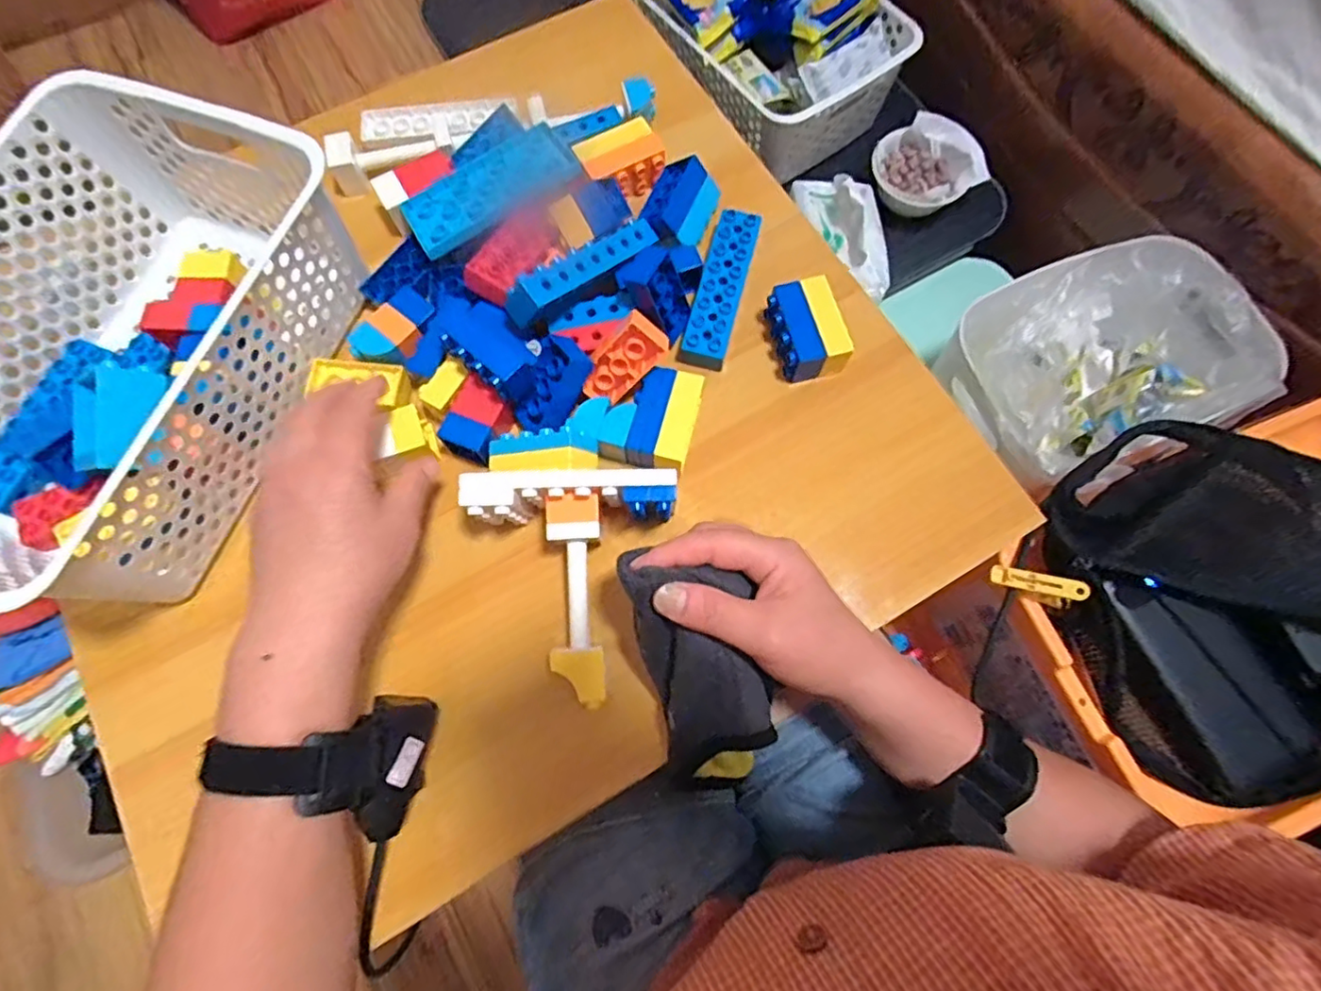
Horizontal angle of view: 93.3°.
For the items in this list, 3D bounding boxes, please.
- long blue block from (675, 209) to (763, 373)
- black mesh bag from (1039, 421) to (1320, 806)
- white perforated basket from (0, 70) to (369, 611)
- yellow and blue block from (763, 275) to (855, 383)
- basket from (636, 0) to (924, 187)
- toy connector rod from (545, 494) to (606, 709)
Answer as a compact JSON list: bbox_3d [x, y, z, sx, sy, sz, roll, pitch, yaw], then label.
[{"bbox_3d":[0.046,-0.156,0.466,0.033,0.021,0.125,16,74,5],"label":"long blue block"},{"bbox_3d":[0.407,0.072,0.439,0.246,0.079,0.270,-28,75,-8],"label":"black mesh bag"},{"bbox_3d":[-0.346,-0.092,0.398,0.199,0.111,0.299,20,74,6],"label":"white perforated basket"},{"bbox_3d":[0.103,-0.118,0.446,0.046,0.032,0.067,-14,73,-4],"label":"yellow and blue block"},{"bbox_3d":[0.105,-0.535,0.705,0.227,0.099,0.325,-32,75,-9],"label":"basket"},{"bbox_3d":[-0.051,0.065,0.381,0.032,0.042,0.120,-3,73,-1],"label":"toy connector rod"}]

